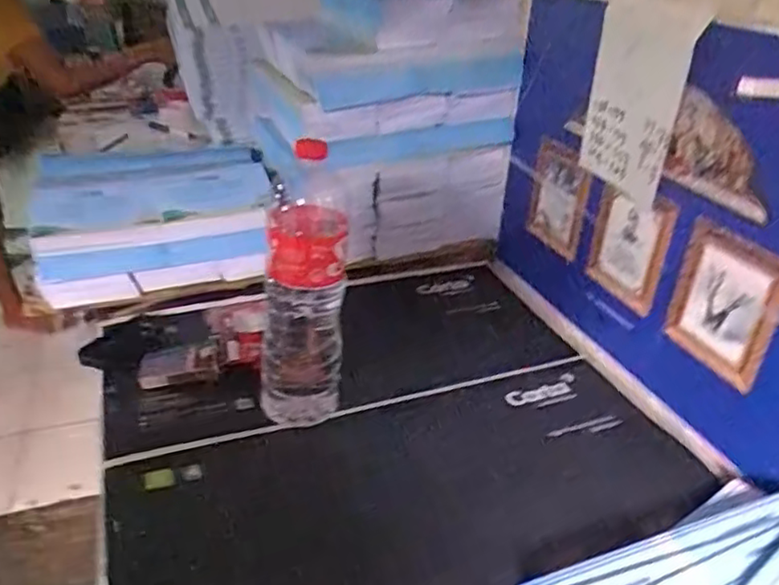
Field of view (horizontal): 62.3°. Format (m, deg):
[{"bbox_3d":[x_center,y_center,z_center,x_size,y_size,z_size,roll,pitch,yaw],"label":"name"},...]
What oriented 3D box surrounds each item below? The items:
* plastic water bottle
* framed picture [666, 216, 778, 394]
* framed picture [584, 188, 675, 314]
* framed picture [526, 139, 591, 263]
[{"bbox_3d":[-0.094,0.001,0.678,0.094,0.301,0.085,-6,31,-12],"label":"plastic water bottle"},{"bbox_3d":[0.346,0.012,0.665,0.007,0.146,0.114,-11,32,-20],"label":"framed picture"},{"bbox_3d":[0.292,-0.057,0.794,0.017,0.147,0.117,-11,32,-20],"label":"framed picture"},{"bbox_3d":[0.236,-0.130,0.911,0.020,0.146,0.108,-9,31,-17],"label":"framed picture"}]

